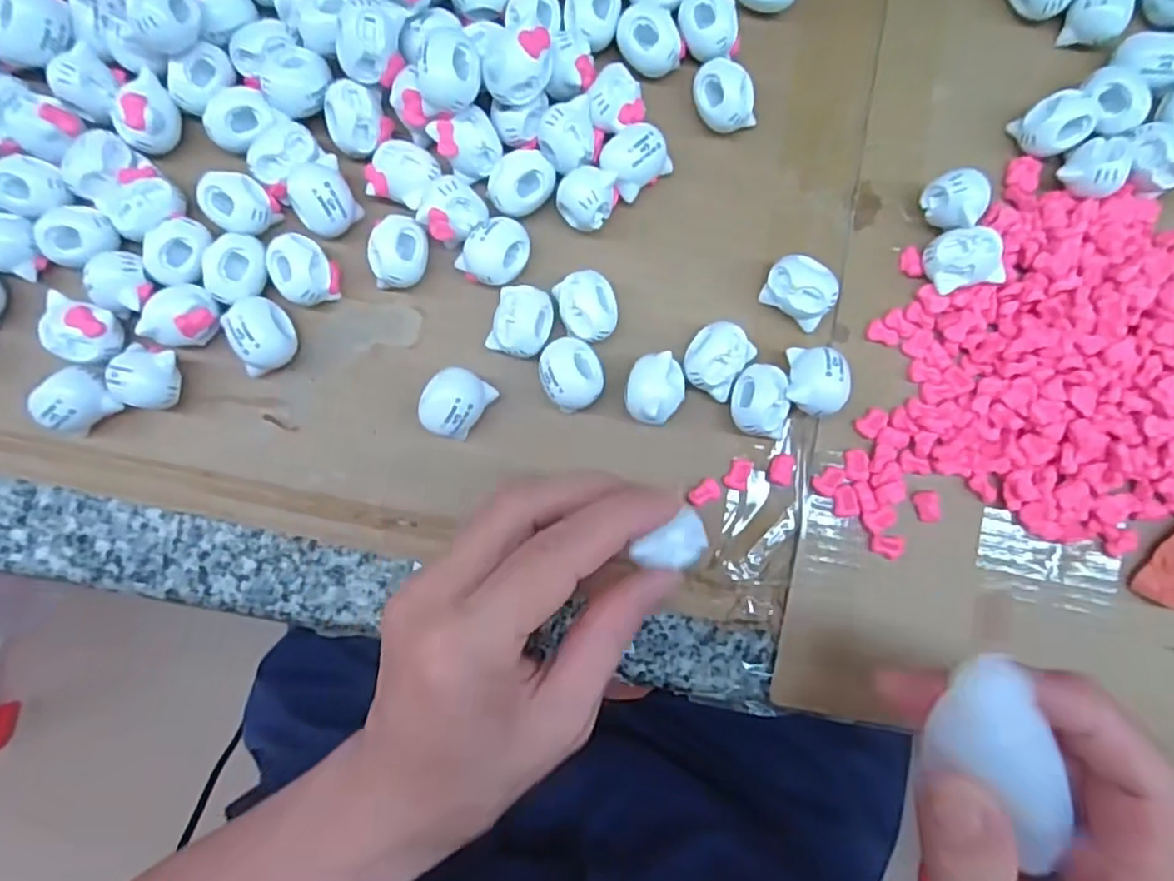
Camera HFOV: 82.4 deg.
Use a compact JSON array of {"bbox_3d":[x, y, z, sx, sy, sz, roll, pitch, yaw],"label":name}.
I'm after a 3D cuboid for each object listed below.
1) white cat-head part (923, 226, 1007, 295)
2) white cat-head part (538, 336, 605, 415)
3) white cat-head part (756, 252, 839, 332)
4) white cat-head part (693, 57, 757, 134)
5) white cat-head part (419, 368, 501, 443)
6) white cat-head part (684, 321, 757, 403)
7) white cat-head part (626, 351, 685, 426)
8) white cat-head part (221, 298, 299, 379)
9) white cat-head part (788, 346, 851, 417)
[{"bbox_3d":[0.139,-0.066,0.247,0.026,0.015,0.021,-13,92,1],"label":"white cat-head part"},{"bbox_3d":[-0.006,-0.024,0.249,0.022,0.017,0.026,-21,91,1],"label":"white cat-head part"},{"bbox_3d":[0.080,-0.056,0.251,0.025,0.020,0.021,31,92,-1],"label":"white cat-head part"},{"bbox_3d":[0.052,-0.131,0.257,0.020,0.021,0.025,-18,91,1],"label":"white cat-head part"},{"bbox_3d":[-0.048,-0.014,0.247,0.022,0.021,0.025,34,92,-1],"label":"white cat-head part"},{"bbox_3d":[0.048,-0.030,0.248,0.022,0.016,0.025,32,92,-1],"label":"white cat-head part"},{"bbox_3d":[0.025,-0.019,0.248,0.021,0.019,0.025,6,92,0],"label":"white cat-head part"},{"bbox_3d":[-0.119,-0.039,0.246,0.021,0.020,0.024,-20,91,1],"label":"white cat-head part"},{"bbox_3d":[0.083,-0.022,0.246,0.021,0.021,0.024,12,92,0],"label":"white cat-head part"}]

